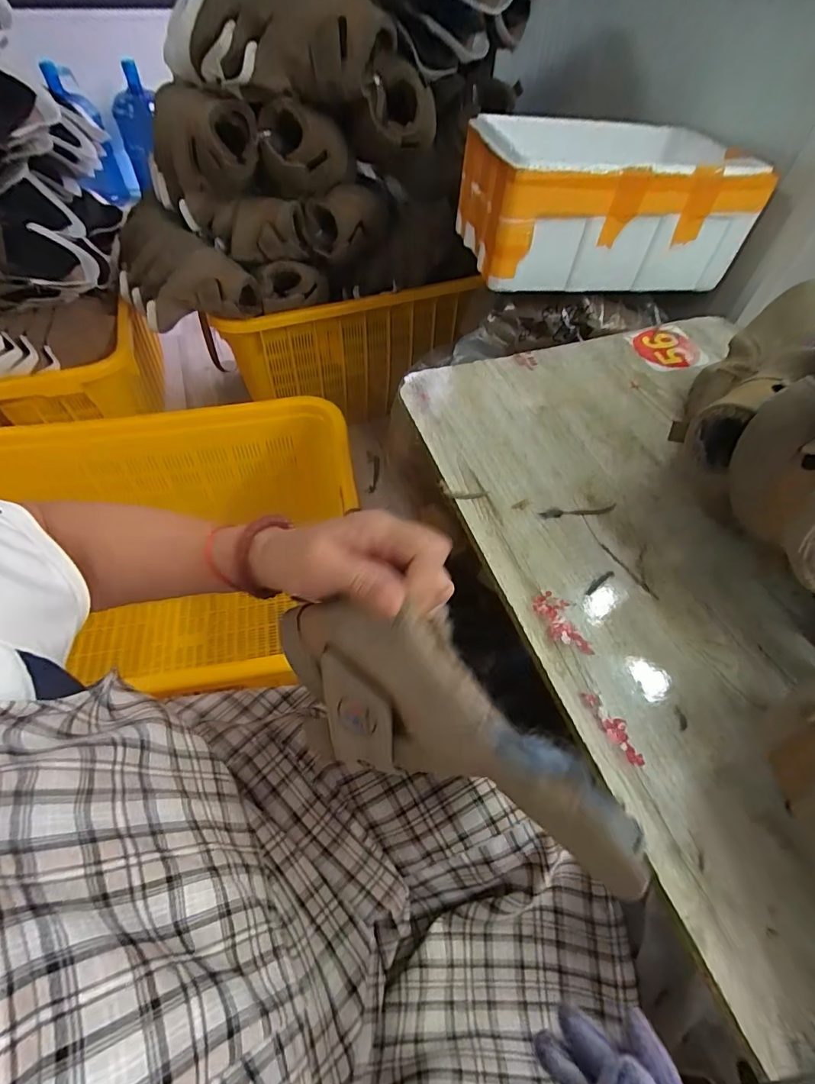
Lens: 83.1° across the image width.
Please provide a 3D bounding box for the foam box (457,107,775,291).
[{"bbox_3d":[0.324,-0.566,0.760,0.440,0.156,0.279,-7,56,-8],"label":"foam box"}]

